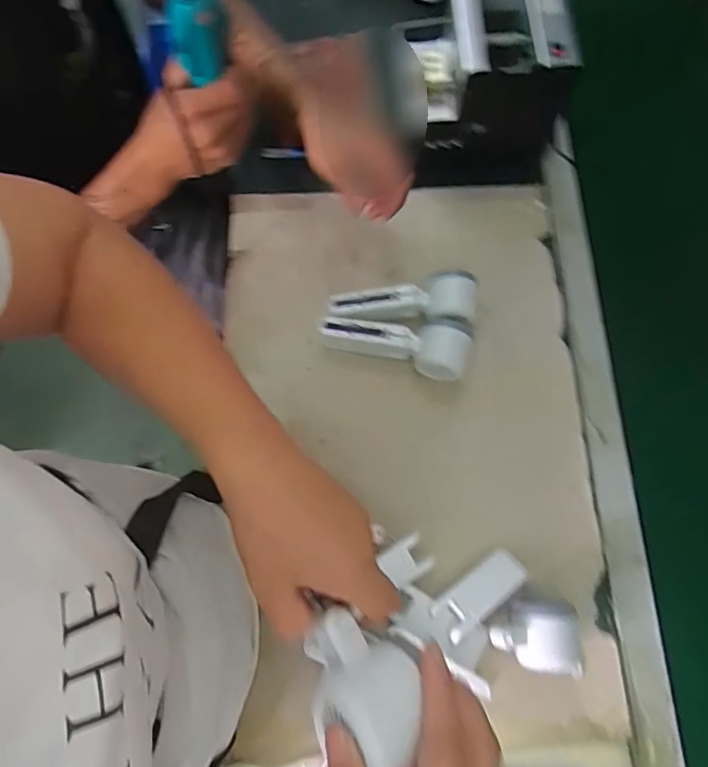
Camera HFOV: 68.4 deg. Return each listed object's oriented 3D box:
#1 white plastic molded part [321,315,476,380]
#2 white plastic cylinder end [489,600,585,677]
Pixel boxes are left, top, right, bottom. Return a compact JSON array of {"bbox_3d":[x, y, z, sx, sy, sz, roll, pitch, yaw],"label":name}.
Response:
[{"bbox_3d":[0.044,-0.048,0.577,0.163,0.045,0.055,12,73,3],"label":"white plastic molded part"},{"bbox_3d":[0.164,0.232,0.483,0.076,0.045,0.059,3,72,0],"label":"white plastic cylinder end"}]

